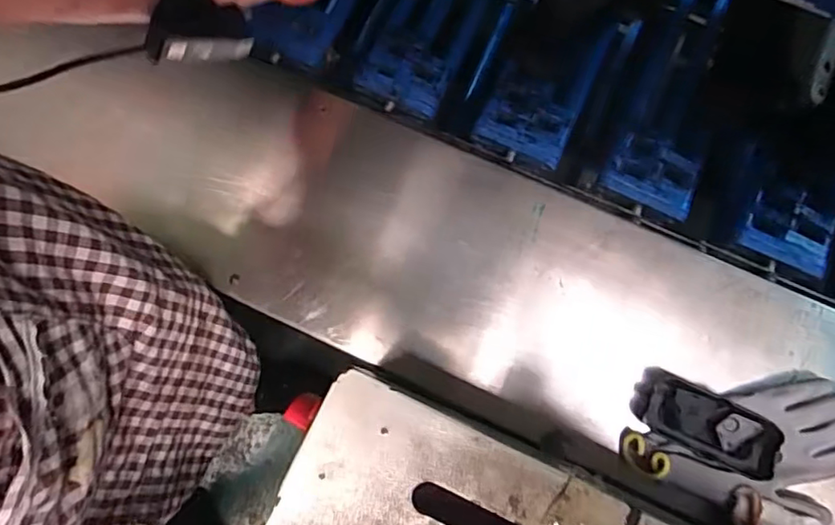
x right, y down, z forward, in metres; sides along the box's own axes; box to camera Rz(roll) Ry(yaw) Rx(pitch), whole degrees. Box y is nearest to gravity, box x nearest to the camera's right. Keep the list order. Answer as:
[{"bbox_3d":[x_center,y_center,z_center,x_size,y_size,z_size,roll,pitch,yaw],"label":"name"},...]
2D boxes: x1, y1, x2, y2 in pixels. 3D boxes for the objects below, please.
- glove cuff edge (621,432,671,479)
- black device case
[{"bbox_3d":[0.194,0.167,0.506,0.025,0.025,0.038,-43,80,-5],"label":"glove cuff edge"},{"bbox_3d":[0.249,0.140,0.511,0.117,0.028,0.053,28,82,8],"label":"black device case"}]

